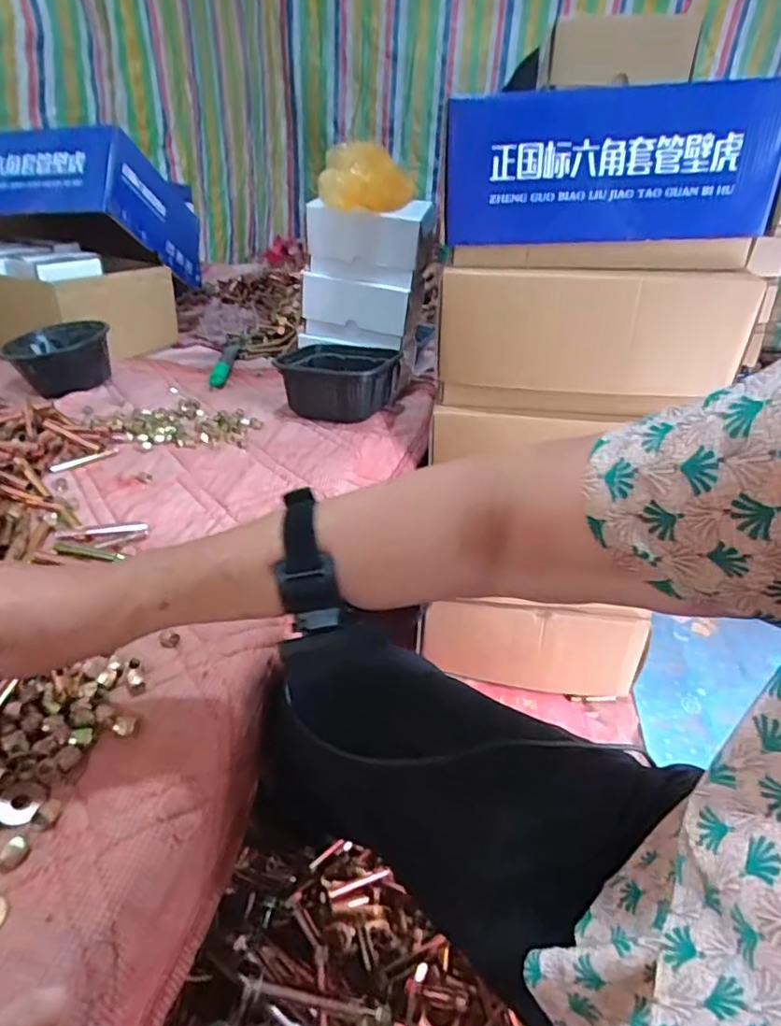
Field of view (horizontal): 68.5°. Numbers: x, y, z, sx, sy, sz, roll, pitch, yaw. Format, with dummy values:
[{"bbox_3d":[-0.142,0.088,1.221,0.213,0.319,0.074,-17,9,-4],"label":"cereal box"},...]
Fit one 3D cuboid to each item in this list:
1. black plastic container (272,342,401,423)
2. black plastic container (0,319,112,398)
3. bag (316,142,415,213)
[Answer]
[{"bbox_3d":[-0.082,-0.203,0.883,0.165,0.091,0.176,9,30,7],"label":"black plastic container"},{"bbox_3d":[-0.534,-0.256,0.929,0.148,0.079,0.136,-21,38,-37],"label":"black plastic container"},{"bbox_3d":[-0.034,-0.511,0.876,0.143,0.085,0.096,3,30,-3],"label":"bag"}]

